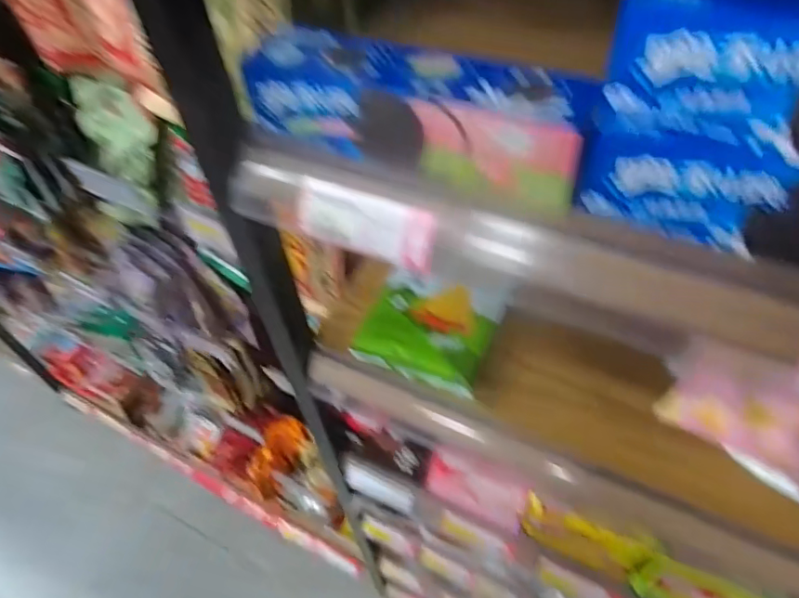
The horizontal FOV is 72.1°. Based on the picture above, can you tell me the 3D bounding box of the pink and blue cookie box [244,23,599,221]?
[{"bbox_3d":[0.008,-0.111,0.315,0.199,0.063,0.049,22,55,21],"label":"pink and blue cookie box"}]

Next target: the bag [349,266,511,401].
[{"bbox_3d":[0.028,0.025,0.509,0.117,0.036,0.104,16,53,17],"label":"bag"}]

